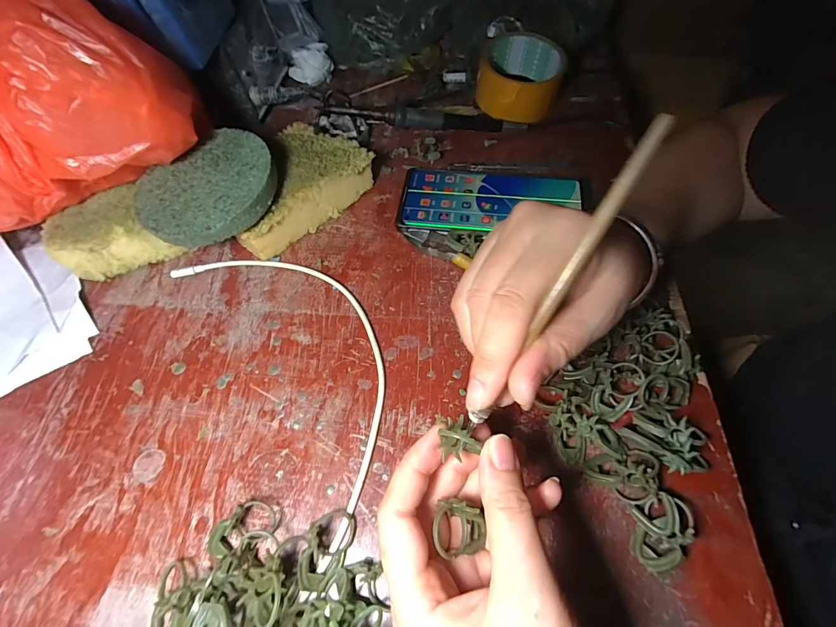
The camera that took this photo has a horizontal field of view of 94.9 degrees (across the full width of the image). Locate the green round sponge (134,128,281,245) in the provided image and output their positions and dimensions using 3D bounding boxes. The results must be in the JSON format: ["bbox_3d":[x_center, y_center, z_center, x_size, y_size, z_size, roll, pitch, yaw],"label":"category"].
[{"bbox_3d":[-0.162,-0.098,0.295,0.103,0.018,0.098,-1,59,2],"label":"green round sponge"}]

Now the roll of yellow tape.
[{"bbox_3d":[0.107,-0.250,0.408,0.085,0.049,0.091,5,59,6],"label":"roll of yellow tape"}]

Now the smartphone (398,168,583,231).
[{"bbox_3d":[0.065,-0.103,0.348,0.155,0.012,0.081,6,59,6],"label":"smartphone"}]

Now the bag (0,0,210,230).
[{"bbox_3d":[-0.267,-0.153,0.254,0.199,0.137,0.121,-13,59,-5],"label":"bag"}]

